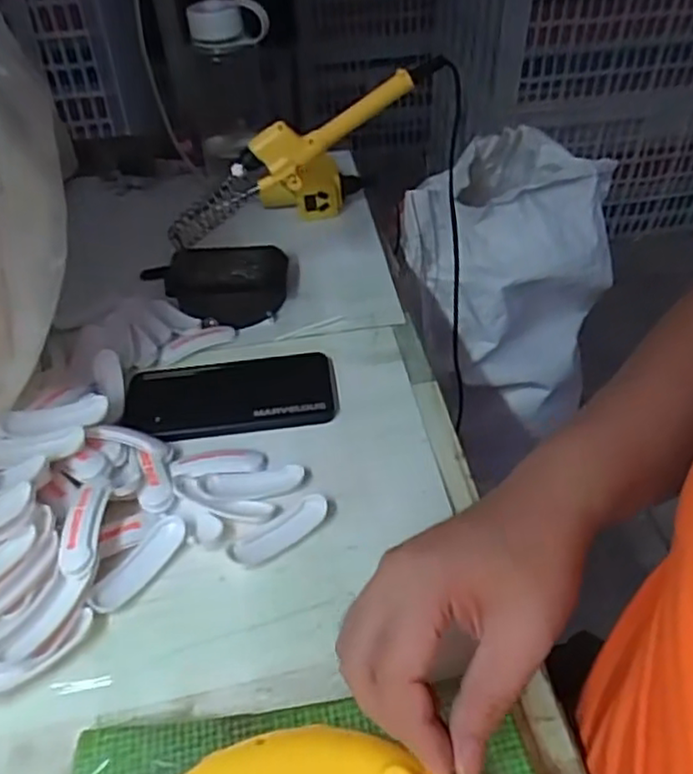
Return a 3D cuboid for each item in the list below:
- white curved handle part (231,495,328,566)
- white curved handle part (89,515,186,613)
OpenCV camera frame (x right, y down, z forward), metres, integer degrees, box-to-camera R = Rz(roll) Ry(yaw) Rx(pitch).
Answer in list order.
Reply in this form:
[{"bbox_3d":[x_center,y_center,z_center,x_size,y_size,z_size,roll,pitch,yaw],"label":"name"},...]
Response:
[{"bbox_3d":[-0.041,0.093,0.428,0.069,0.006,0.020,-30,50,-26],"label":"white curved handle part"},{"bbox_3d":[-0.127,0.110,0.412,0.022,0.008,0.071,24,50,26],"label":"white curved handle part"}]

